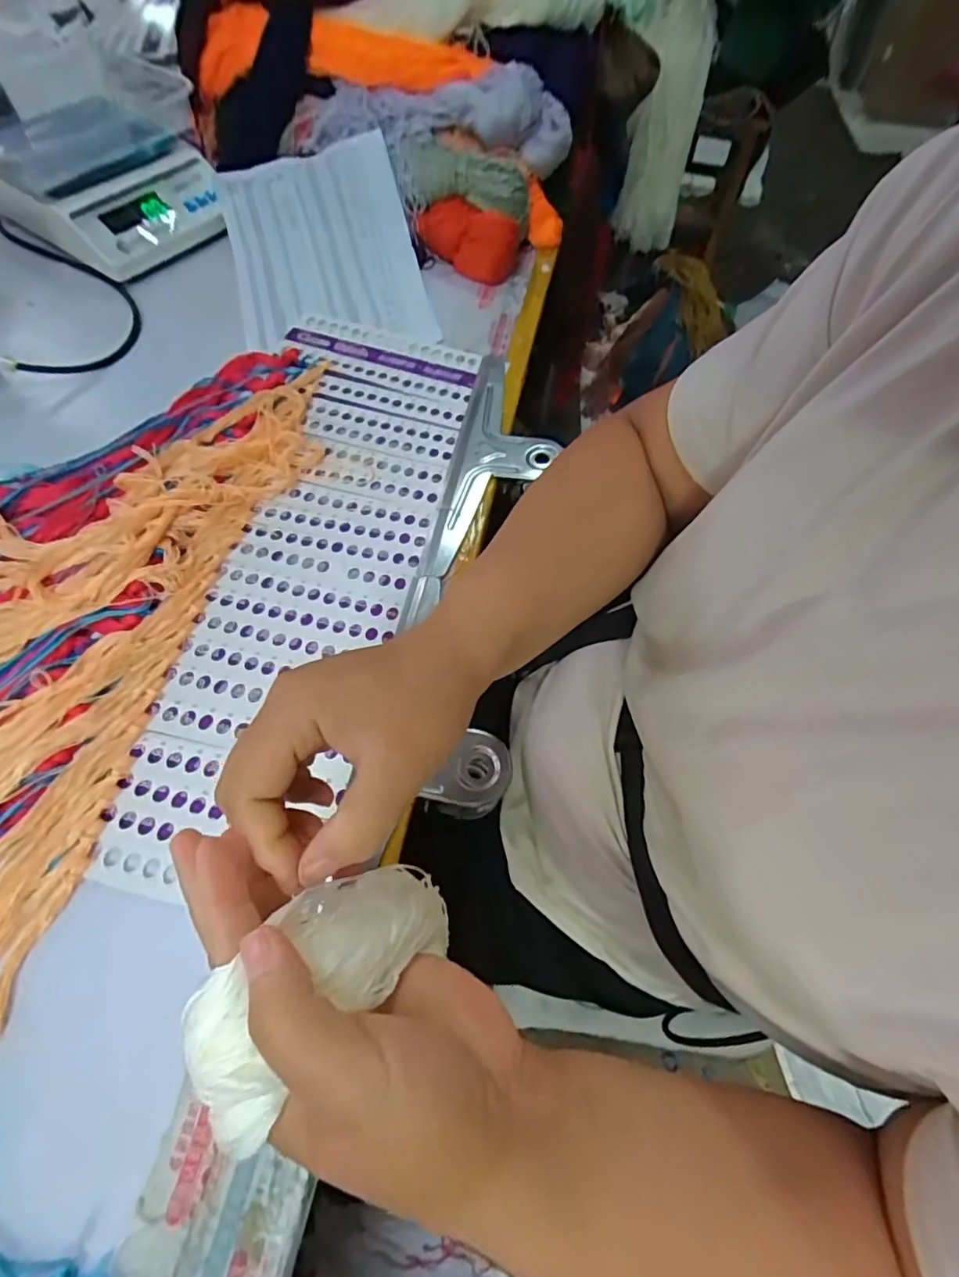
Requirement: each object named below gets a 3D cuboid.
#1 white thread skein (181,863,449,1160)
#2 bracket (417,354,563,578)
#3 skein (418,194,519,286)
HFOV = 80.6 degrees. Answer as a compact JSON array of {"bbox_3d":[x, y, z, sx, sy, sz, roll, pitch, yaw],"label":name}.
[{"bbox_3d":[-0.054,0.122,0.213,0.047,0.036,0.107,44,35,19],"label":"white thread skein"},{"bbox_3d":[0.019,-0.175,0.541,0.089,0.018,0.285,11,62,3],"label":"bracket"},{"bbox_3d":[-0.016,-0.479,0.678,0.121,0.057,0.056,18,62,7],"label":"skein"}]

